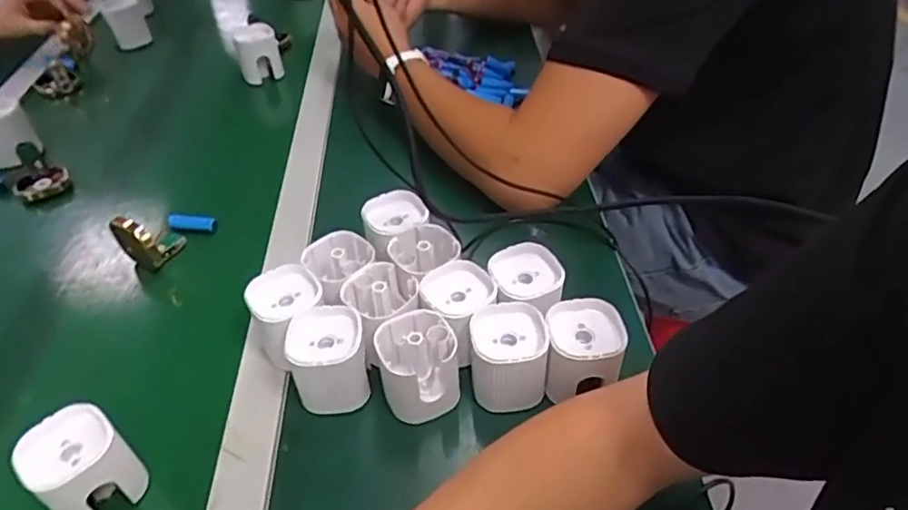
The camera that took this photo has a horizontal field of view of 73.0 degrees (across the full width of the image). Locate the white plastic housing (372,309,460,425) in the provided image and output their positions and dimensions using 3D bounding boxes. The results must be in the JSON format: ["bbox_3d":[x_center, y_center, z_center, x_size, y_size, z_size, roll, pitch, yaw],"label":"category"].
[{"bbox_3d":[-0.026,0.082,0.459,0.058,0.063,0.055,-11,42,-10],"label":"white plastic housing"}]

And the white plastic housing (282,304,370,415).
[{"bbox_3d":[-0.094,0.082,0.462,0.056,0.063,0.059,-10,42,-9],"label":"white plastic housing"}]

